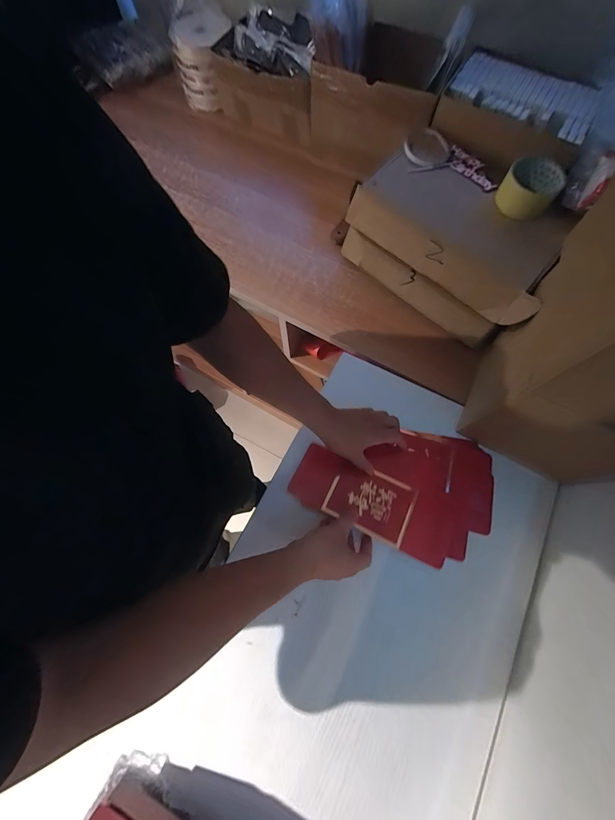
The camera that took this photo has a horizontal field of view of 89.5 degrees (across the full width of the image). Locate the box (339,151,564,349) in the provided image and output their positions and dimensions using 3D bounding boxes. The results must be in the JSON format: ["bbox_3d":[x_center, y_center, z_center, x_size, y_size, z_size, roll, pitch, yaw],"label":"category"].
[{"bbox_3d":[0.241,-0.285,0.551,0.341,0.138,0.190,39,76,13],"label":"box"}]

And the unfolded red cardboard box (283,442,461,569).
[{"bbox_3d":[0.093,0.136,0.461,0.235,0.010,0.090,23,65,12],"label":"unfolded red cardboard box"}]

